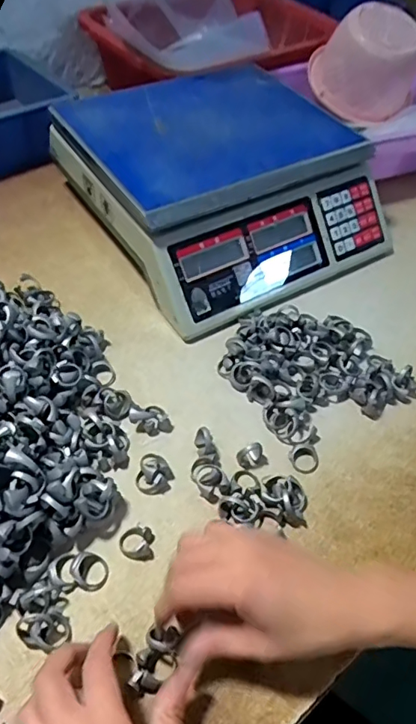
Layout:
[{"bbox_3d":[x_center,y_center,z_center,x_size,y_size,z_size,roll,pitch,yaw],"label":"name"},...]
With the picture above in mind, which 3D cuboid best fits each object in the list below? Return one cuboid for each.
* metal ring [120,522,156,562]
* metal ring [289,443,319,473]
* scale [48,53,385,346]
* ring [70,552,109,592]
[{"bbox_3d":[-0.050,0.126,0.374,0.025,0.013,0.025,3,51,-4],"label":"metal ring"},{"bbox_3d":[0.079,0.078,0.430,0.024,0.007,0.023,3,51,-4],"label":"metal ring"},{"bbox_3d":[0.021,-0.200,0.585,0.283,0.111,0.290,-23,57,-23],"label":"scale"},{"bbox_3d":[-0.081,0.142,0.360,0.025,0.009,0.023,3,51,-4],"label":"ring"}]

